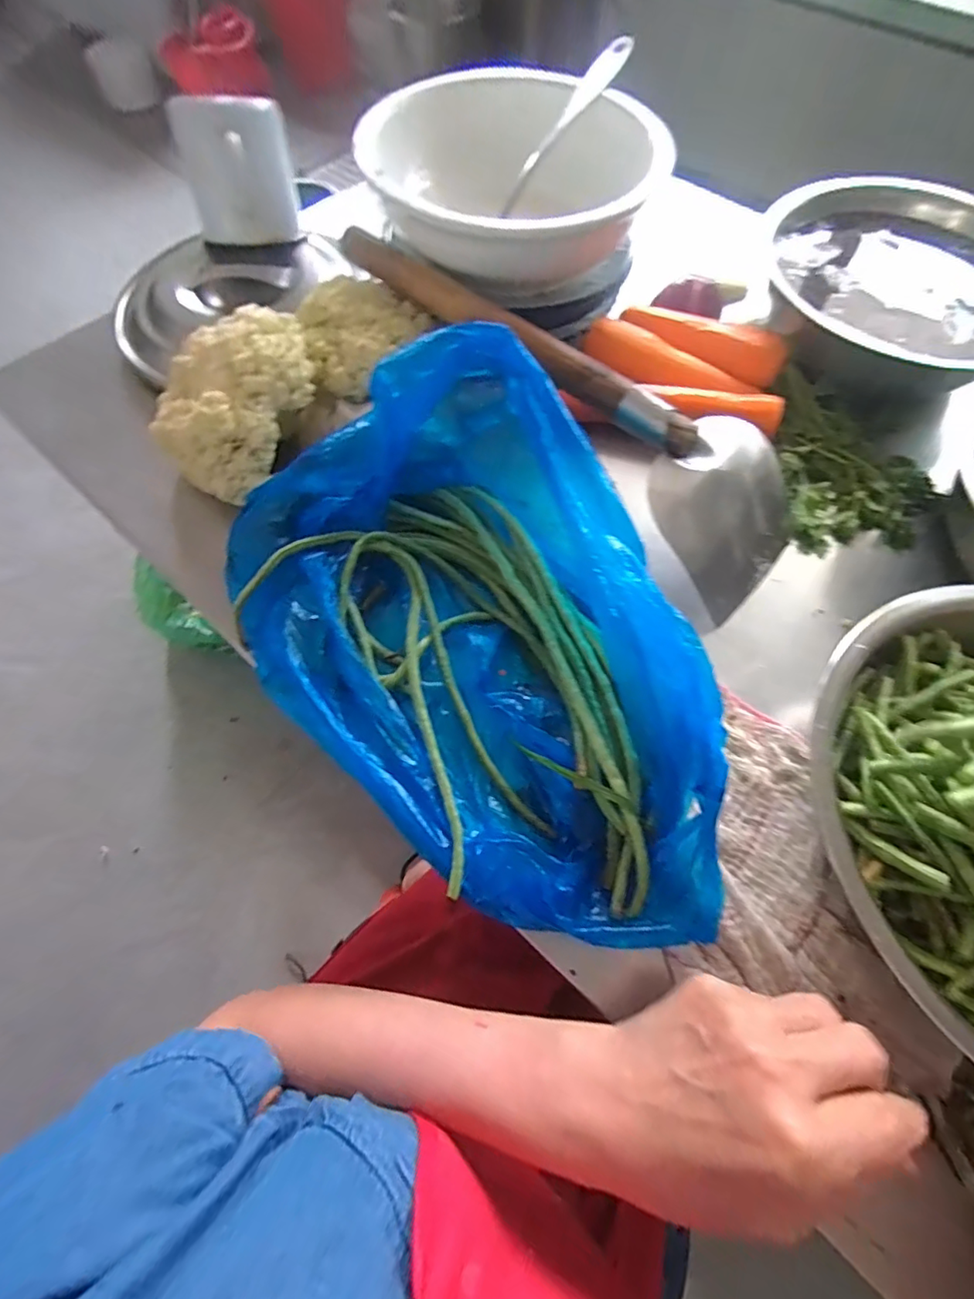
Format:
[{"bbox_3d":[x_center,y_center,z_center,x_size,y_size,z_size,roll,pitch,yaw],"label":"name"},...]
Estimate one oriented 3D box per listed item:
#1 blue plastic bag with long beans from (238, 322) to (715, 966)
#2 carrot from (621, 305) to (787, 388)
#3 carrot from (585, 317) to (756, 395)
[{"bbox_3d":[0.010,-0.016,0.353,0.402,0.092,0.279,42,75,13],"label":"blue plastic bag with long beans"},{"bbox_3d":[0.209,-0.303,0.506,0.157,0.033,0.034,26,69,12],"label":"carrot"},{"bbox_3d":[0.174,-0.274,0.497,0.165,0.035,0.035,17,67,8],"label":"carrot"}]

